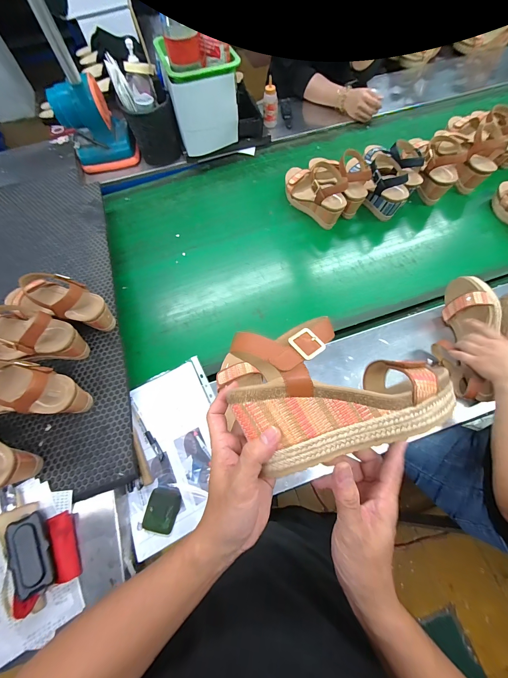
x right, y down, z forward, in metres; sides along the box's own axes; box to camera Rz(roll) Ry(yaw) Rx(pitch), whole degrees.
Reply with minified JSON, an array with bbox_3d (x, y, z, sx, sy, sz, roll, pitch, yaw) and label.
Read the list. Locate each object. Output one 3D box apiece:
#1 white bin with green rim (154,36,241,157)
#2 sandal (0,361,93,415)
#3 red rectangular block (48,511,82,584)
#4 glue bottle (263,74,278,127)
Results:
[{"bbox_3d":[-0.154,-0.731,0.825,0.196,0.208,0.153,-20,67,-7],"label":"white bin with green rim"},{"bbox_3d":[-0.423,0.088,0.469,0.247,0.142,0.087,7,66,5],"label":"sandal"},{"bbox_3d":[-0.306,0.334,0.434,0.031,0.028,0.095,-20,67,-7],"label":"red rectangular block"},{"bbox_3d":[0.057,-0.809,0.937,0.051,0.119,0.040,3,66,4],"label":"glue bottle"}]

